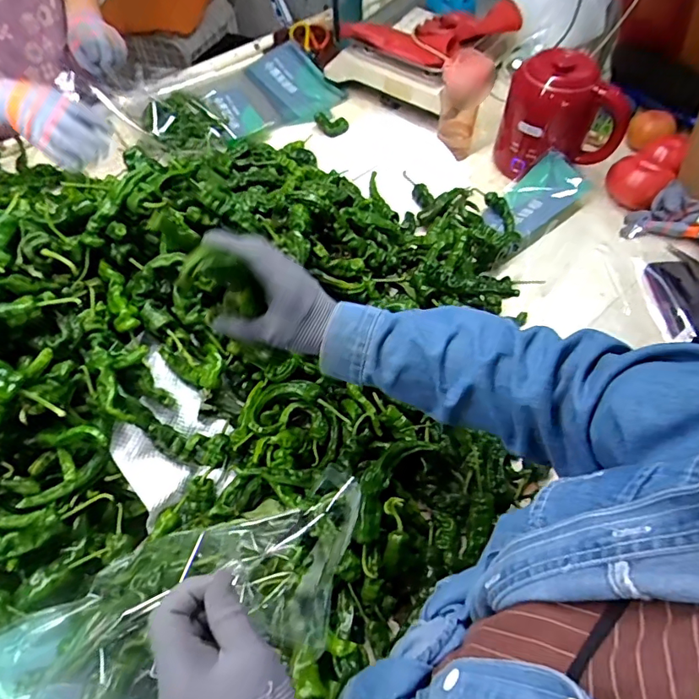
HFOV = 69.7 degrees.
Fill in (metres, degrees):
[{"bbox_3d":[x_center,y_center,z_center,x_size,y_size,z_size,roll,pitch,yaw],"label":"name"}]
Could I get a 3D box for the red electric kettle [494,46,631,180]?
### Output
[{"bbox_3d":[0.367,-0.397,0.870,0.197,0.190,0.136,17,59,10],"label":"red electric kettle"}]

